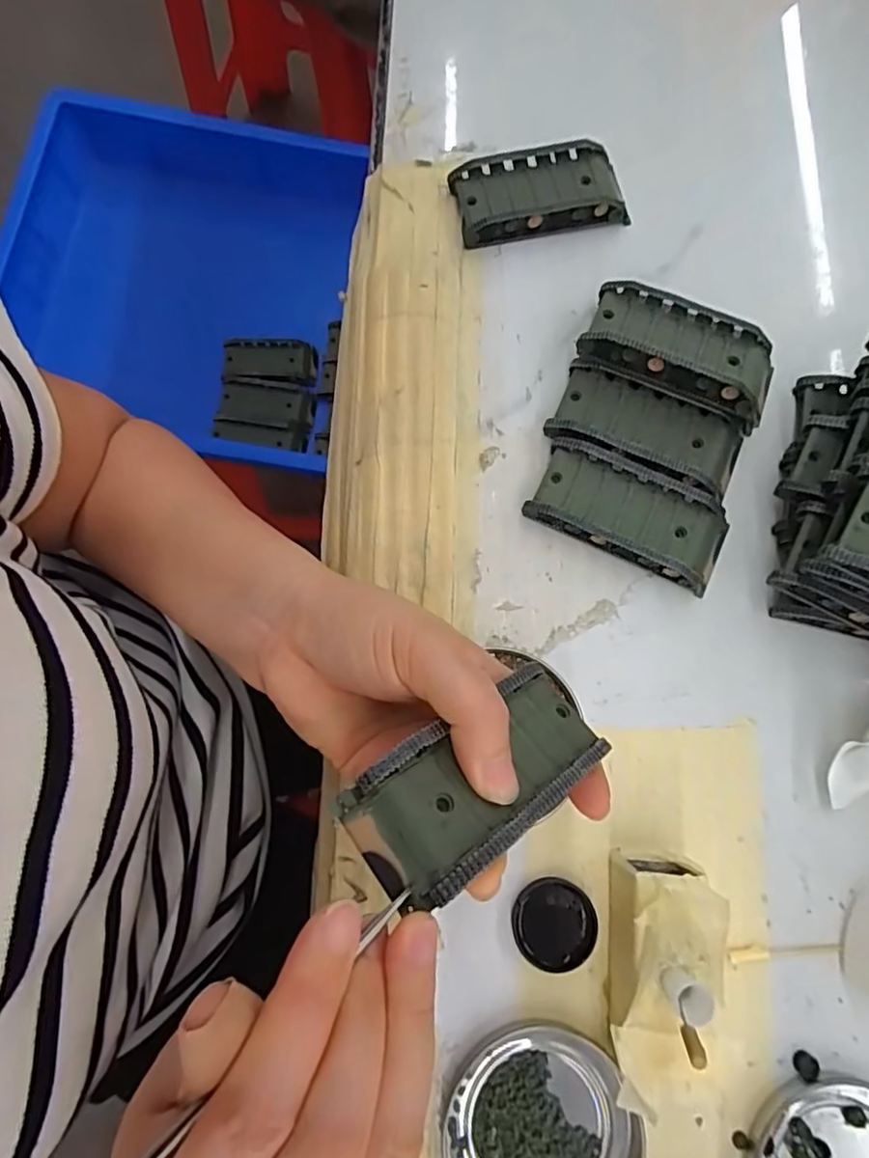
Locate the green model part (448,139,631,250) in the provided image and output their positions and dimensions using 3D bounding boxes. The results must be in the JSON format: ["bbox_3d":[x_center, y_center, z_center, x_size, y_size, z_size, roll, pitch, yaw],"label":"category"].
[{"bbox_3d":[0.060,-0.217,0.329,0.093,0.020,0.042,-11,78,-4],"label":"green model part"}]

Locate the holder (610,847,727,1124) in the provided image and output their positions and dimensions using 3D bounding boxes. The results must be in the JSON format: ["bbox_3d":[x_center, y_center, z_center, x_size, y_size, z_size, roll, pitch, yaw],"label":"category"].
[{"bbox_3d":[0.090,0.159,0.236,0.044,0.040,0.089,11,77,1],"label":"holder"}]

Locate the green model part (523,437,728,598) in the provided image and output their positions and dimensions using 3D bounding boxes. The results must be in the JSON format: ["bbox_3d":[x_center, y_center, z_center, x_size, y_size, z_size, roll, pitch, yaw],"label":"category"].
[{"bbox_3d":[0.098,-0.032,0.290,0.095,0.020,0.045,24,78,4],"label":"green model part"}]

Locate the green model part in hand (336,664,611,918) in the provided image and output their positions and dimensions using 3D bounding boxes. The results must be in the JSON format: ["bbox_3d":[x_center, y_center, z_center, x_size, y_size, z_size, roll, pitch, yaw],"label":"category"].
[{"bbox_3d":[0.018,0.063,0.195,0.094,0.024,0.043,-20,77,-37],"label":"green model part in hand"}]

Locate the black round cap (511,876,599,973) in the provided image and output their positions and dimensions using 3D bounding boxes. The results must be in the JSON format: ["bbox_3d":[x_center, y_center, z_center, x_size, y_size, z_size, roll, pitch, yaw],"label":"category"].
[{"bbox_3d":[0.052,0.150,0.253,0.035,0.007,0.035,0,77,-2],"label":"black round cap"}]

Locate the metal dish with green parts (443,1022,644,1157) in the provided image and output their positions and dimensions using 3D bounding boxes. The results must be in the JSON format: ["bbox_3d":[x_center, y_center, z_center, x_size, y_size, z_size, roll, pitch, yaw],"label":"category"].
[{"bbox_3d":[0.043,0.225,0.233,0.076,0.014,0.075,0,77,-2],"label":"metal dish with green parts"}]

